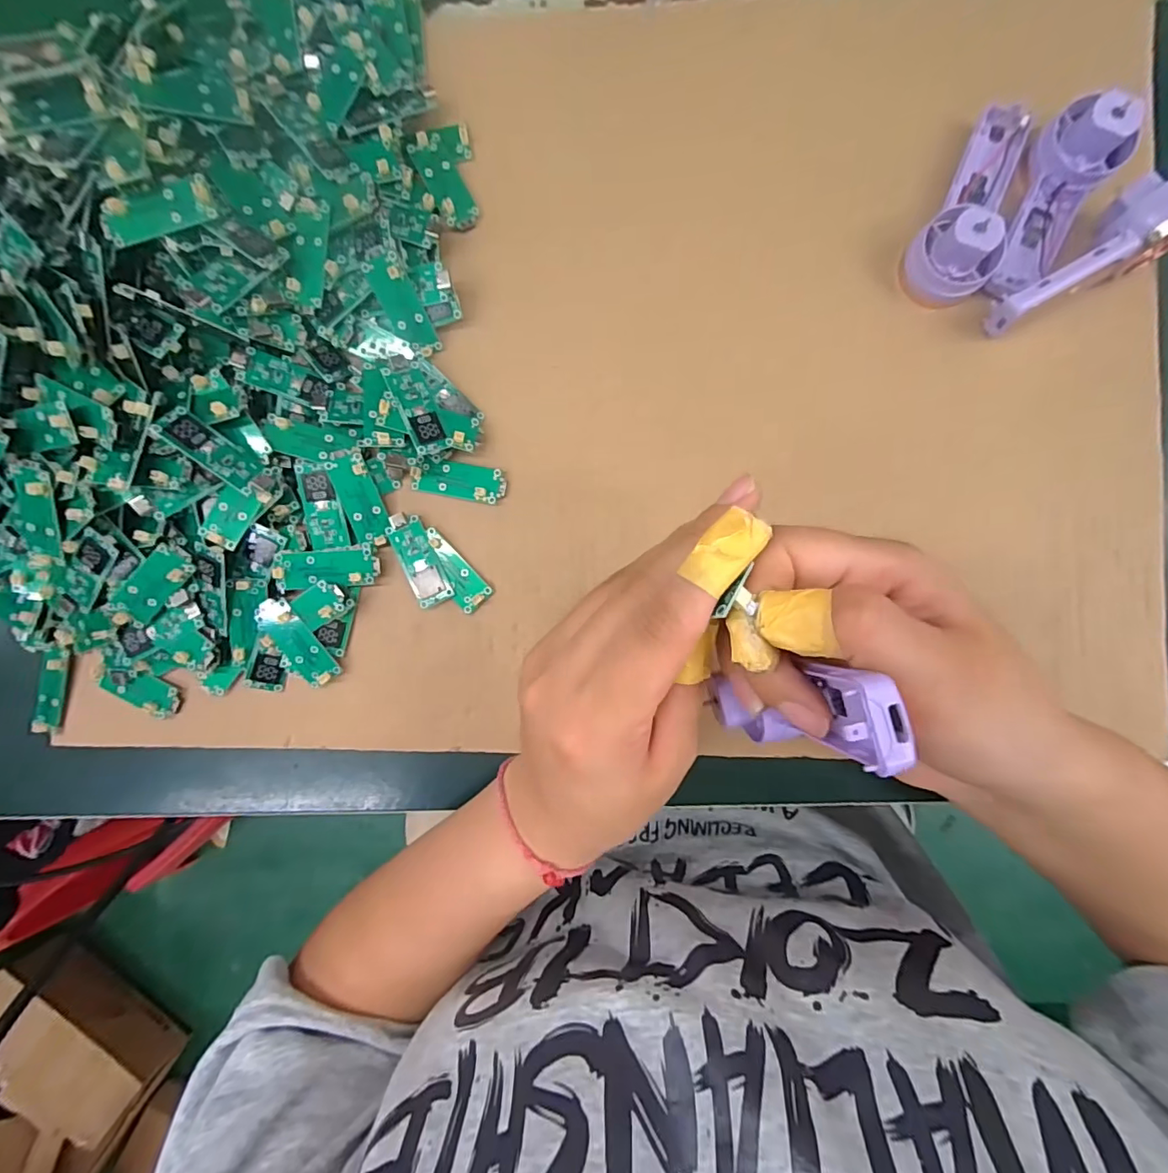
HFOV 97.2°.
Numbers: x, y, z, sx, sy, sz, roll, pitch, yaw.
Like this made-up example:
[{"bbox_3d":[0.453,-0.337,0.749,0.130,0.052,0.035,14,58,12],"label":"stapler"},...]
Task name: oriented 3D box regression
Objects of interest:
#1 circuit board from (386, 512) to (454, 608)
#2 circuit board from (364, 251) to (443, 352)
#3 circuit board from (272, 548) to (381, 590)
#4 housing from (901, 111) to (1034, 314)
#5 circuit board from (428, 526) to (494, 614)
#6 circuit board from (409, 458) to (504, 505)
[{"bbox_3d":[-0.088,-0.015,0.275,0.018,0.006,0.051,-24,89,3],"label":"circuit board"},{"bbox_3d":[-0.092,-0.143,0.264,0.018,0.005,0.046,-27,130,3],"label":"circuit board"},{"bbox_3d":[-0.135,-0.010,0.269,0.051,0.005,0.020,-3,87,-5],"label":"circuit board"},{"bbox_3d":[0.193,-0.186,0.247,0.040,0.030,0.089,29,92,3],"label":"housing"},{"bbox_3d":[-0.071,-0.008,0.275,0.020,0.004,0.047,-44,87,3],"label":"circuit board"},{"bbox_3d":[-0.067,-0.057,0.275,0.050,0.004,0.019,10,91,4],"label":"circuit board"}]

